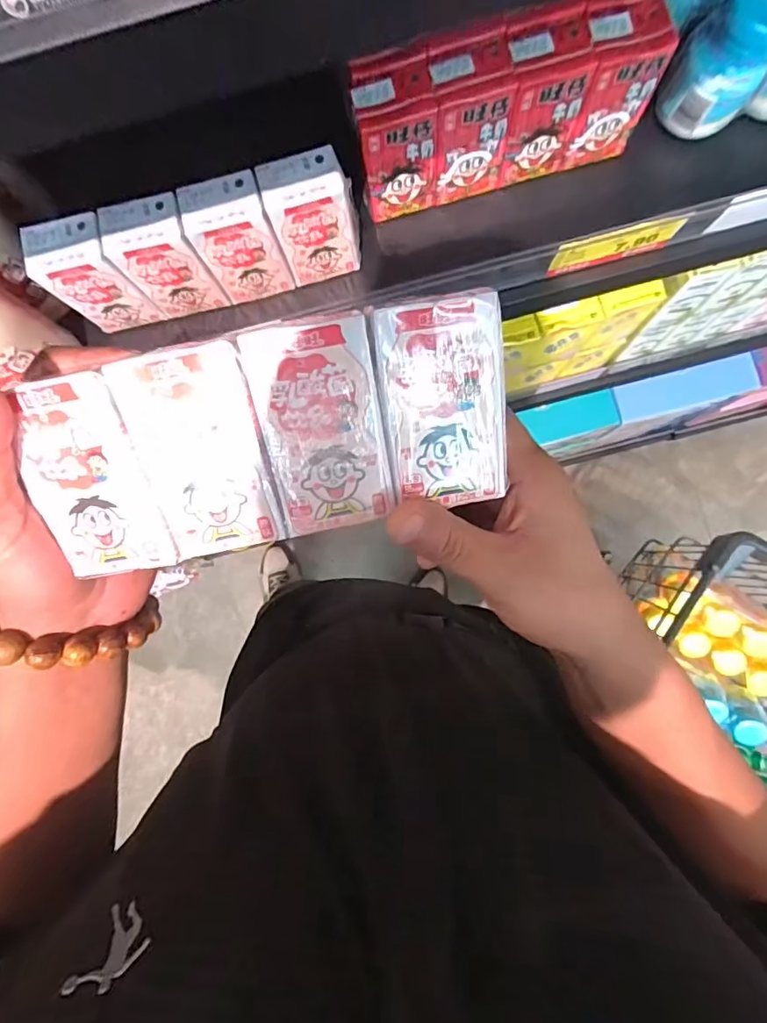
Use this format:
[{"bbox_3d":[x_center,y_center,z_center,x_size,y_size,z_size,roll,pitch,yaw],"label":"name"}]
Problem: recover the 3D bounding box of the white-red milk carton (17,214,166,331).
[{"bbox_3d":[-0.194,-0.160,0.352,0.050,0.080,0.035,-7,85,3],"label":"white-red milk carton"}]

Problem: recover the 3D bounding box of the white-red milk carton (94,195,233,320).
[{"bbox_3d":[-0.146,-0.169,0.351,0.050,0.079,0.033,-15,85,2],"label":"white-red milk carton"}]

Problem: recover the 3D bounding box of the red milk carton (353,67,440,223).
[{"bbox_3d":[0.009,-0.242,0.350,0.048,0.082,0.030,-14,85,2],"label":"red milk carton"}]

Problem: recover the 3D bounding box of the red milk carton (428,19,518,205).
[{"bbox_3d":[0.055,-0.264,0.347,0.048,0.082,0.050,-11,85,3],"label":"red milk carton"}]

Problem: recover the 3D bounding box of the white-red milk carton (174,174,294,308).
[{"bbox_3d":[-0.097,-0.181,0.351,0.049,0.080,0.032,-14,85,2],"label":"white-red milk carton"}]

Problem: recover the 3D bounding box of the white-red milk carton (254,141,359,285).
[{"bbox_3d":[-0.045,-0.196,0.348,0.052,0.081,0.035,-13,85,2],"label":"white-red milk carton"}]

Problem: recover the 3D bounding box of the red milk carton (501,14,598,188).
[{"bbox_3d":[0.102,-0.269,0.344,0.048,0.081,0.038,-18,85,2],"label":"red milk carton"}]

